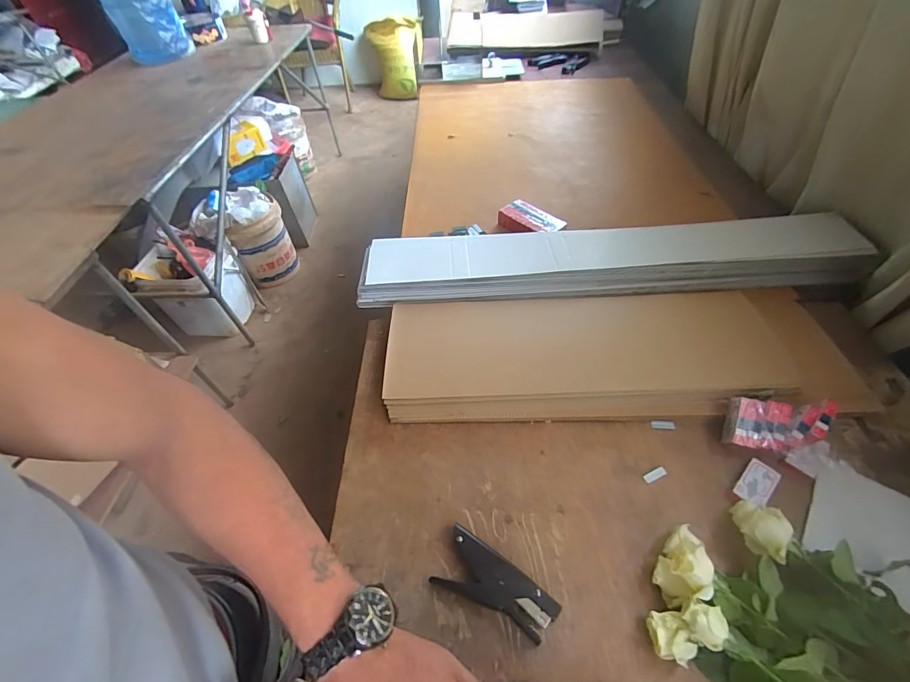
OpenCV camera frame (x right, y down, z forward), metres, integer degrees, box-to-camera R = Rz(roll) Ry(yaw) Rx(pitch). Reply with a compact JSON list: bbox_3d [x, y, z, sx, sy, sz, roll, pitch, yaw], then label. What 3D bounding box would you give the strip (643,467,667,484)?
[{"bbox_3d":[0.290,0.194,0.573,0.033,0.009,0.013,-22,55,-15],"label":"strip"}]

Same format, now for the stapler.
[{"bbox_3d":[0.048,0.302,0.484,0.147,0.027,0.070,27,58,22],"label":"stapler"}]

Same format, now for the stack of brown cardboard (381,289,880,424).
[{"bbox_3d":[0.261,0.012,0.679,0.743,0.066,0.243,-2,52,2],"label":"stack of brown cardboard"}]

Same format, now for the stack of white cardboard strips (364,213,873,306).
[{"bbox_3d":[0.304,-0.170,0.815,0.993,0.082,0.157,-2,52,2],"label":"stack of white cardboard strips"}]

